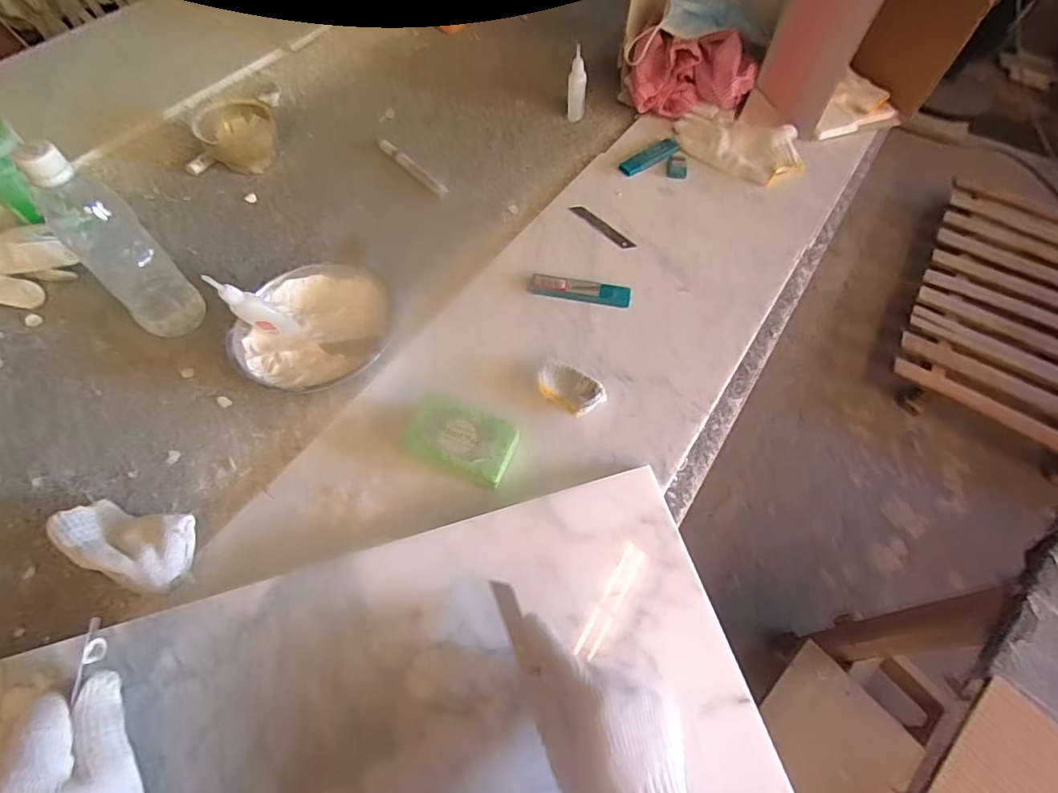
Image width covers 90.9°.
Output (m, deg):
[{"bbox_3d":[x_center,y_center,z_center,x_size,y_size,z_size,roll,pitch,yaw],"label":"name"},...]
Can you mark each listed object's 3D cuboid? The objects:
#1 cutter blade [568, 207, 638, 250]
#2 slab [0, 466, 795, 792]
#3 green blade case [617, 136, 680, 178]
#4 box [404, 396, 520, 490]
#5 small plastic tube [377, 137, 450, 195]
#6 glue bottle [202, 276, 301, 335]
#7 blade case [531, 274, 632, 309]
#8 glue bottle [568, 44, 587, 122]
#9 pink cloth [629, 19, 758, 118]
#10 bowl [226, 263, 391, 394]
[{"bbox_3d":[0.093,-0.214,0.657,0.019,0.004,0.097,-39,70,-20],"label":"cutter blade"},{"bbox_3d":[-0.121,0.266,0.349,0.599,0.019,0.297,-14,68,-15],"label":"slab"},{"bbox_3d":[0.169,-0.333,0.721,0.104,0.009,0.031,-34,68,-18],"label":"green blade case"},{"bbox_3d":[-0.063,0.041,0.482,0.099,0.025,0.062,22,63,10],"label":"box"},{"bbox_3d":[-0.160,-0.312,0.704,0.019,0.007,0.145,-41,70,-21],"label":"small plastic tube"},{"bbox_3d":[-0.269,-0.082,0.500,0.029,0.092,0.018,-21,57,21],"label":"glue bottle"},{"bbox_3d":[0.060,-0.121,0.592,0.112,0.009,0.027,10,62,4],"label":"blade case"},{"bbox_3d":[0.071,-0.451,0.756,0.026,0.090,0.027,6,62,1],"label":"glue bottle"},{"bbox_3d":[0.229,-0.459,0.742,0.162,0.083,0.107,6,62,2],"label":"pink cloth"},{"bbox_3d":[-0.219,-0.066,0.537,0.146,0.037,0.153,1,62,-1],"label":"bowl"}]

